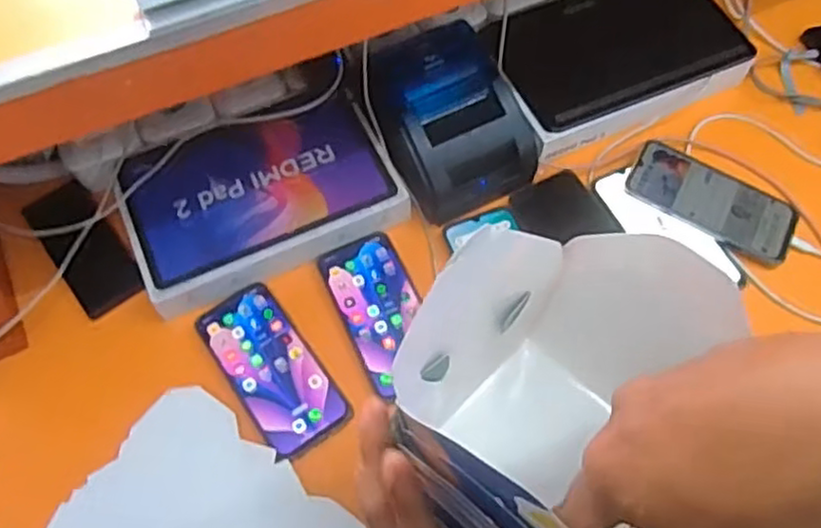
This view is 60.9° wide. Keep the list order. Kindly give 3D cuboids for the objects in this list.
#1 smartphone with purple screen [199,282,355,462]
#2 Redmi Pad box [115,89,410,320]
[{"bbox_3d":[-0.132,0.096,0.646,0.079,0.008,0.167,-32,65,-15],"label":"smartphone with purple screen"},{"bbox_3d":[-0.150,-0.069,0.711,0.255,0.046,0.168,-22,63,-10],"label":"Redmi Pad box"}]

